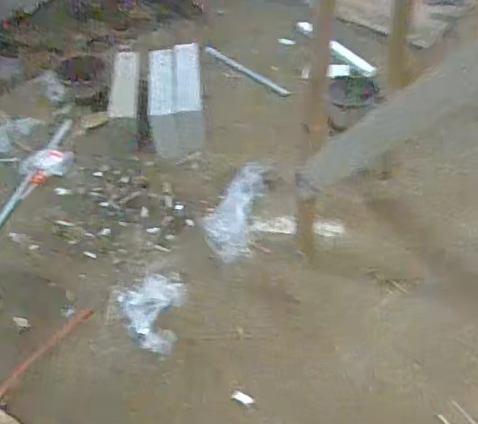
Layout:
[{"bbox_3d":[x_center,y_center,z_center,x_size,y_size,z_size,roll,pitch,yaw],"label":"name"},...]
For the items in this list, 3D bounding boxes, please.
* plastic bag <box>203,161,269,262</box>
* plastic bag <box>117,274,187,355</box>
[{"bbox_3d":[-0.017,-0.005,1.969,0.177,0.102,0.527,4,42,9],"label":"plastic bag"},{"bbox_3d":[-0.246,0.312,1.720,0.202,0.033,0.269,-18,43,-15],"label":"plastic bag"}]

